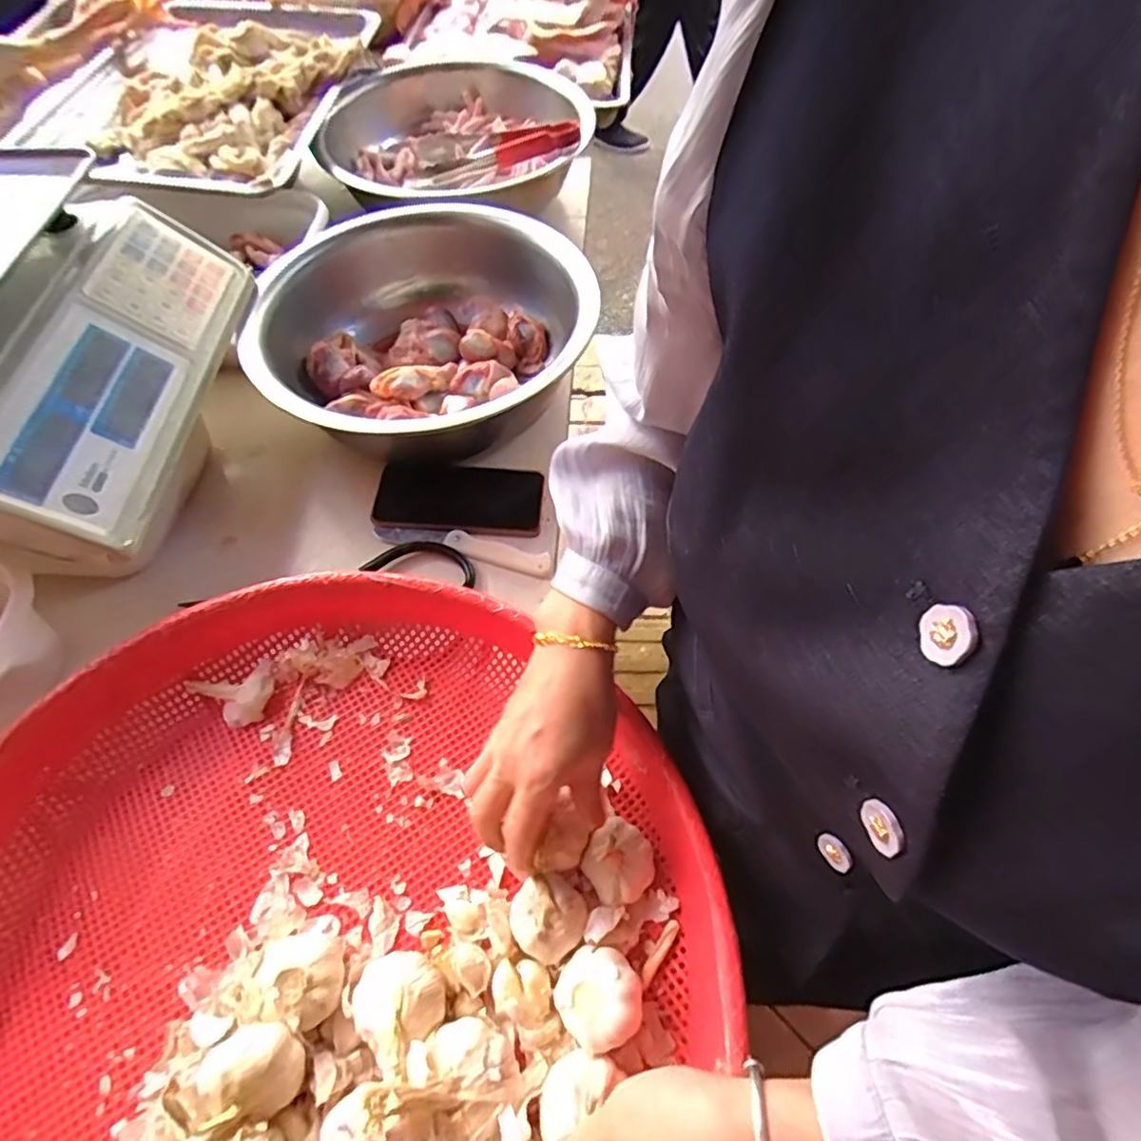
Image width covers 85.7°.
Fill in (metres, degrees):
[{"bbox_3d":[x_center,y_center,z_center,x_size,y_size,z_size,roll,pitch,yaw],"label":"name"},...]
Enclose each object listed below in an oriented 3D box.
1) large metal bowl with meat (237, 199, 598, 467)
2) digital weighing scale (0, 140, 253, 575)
[{"bbox_3d":[-0.149,-0.238,0.641,0.322,0.112,0.333,0,61,1],"label":"large metal bowl with meat"},{"bbox_3d":[-0.498,-0.179,0.501,0.354,0.129,0.339,1,61,1],"label":"digital weighing scale"}]

